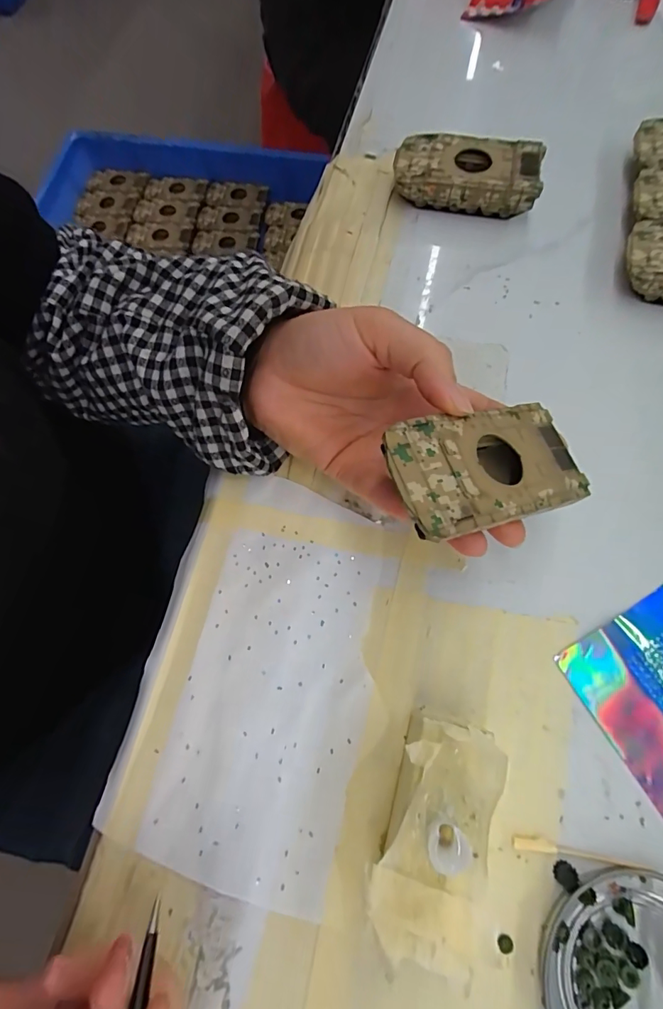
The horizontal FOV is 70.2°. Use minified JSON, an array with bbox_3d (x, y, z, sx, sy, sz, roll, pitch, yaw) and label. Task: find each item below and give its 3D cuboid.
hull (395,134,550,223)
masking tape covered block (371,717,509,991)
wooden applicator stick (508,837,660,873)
[{"bbox_3d":[0.093,-0.226,0.327,0.095,0.029,0.045,10,69,7],"label":"hull"},{"bbox_3d":[0.041,0.128,0.187,0.039,0.044,0.079,16,70,9],"label":"masking tape covered block"},{"bbox_3d":[0.106,0.147,0.199,0.057,0.004,0.006,7,69,5],"label":"wooden applicator stick"}]

